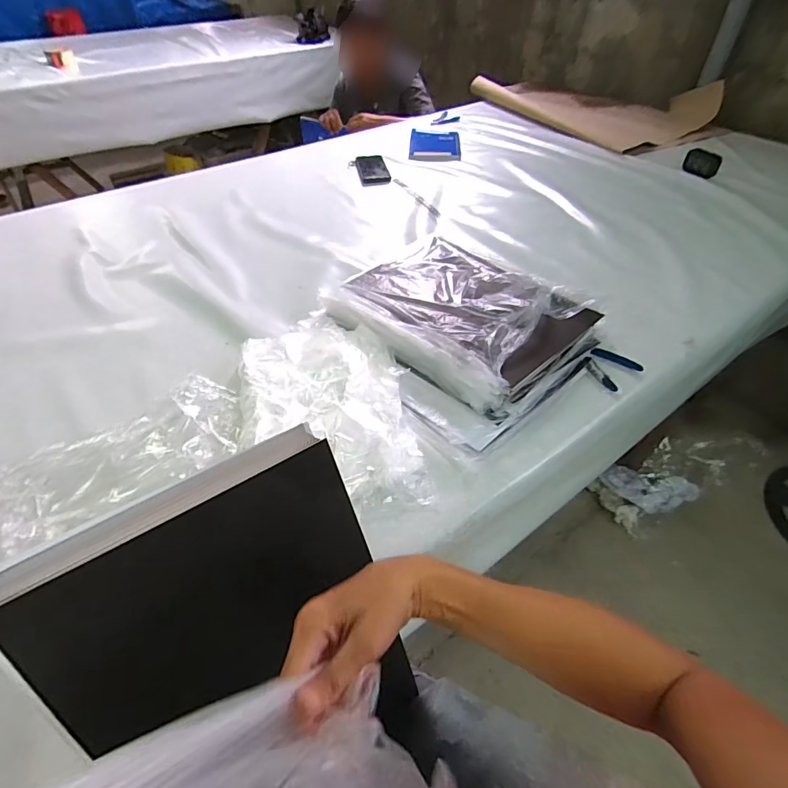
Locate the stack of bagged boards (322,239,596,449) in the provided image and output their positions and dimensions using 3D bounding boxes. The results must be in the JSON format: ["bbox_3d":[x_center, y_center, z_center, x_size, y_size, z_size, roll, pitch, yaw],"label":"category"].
[{"bbox_3d":[0.104,-0.126,0.750,0.338,0.071,0.399,-30,51,-24],"label":"stack of bagged boards"}]

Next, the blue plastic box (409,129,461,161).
[{"bbox_3d":[0.128,-0.781,1.421,0.154,0.014,0.226,1,46,5],"label":"blue plastic box"}]

